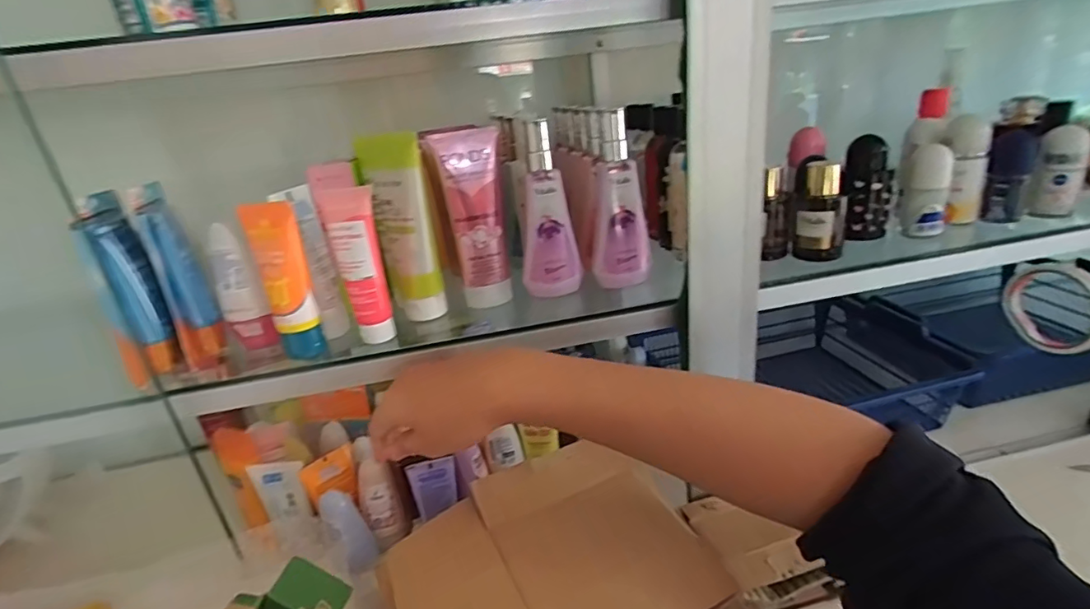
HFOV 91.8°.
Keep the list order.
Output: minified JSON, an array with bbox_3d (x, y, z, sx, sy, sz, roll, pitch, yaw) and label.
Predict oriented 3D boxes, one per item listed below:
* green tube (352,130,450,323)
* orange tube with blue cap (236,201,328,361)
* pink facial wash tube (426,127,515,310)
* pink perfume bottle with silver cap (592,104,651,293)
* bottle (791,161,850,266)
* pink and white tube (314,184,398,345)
[{"bbox_3d":[-0.124,-0.066,0.465,0.045,0.158,0.037,-15,26,-18],"label":"green tube"},{"bbox_3d":[-0.210,-0.019,0.429,0.036,0.125,0.038,-20,28,-26],"label":"orange tube with blue cap"},{"bbox_3d":[-0.061,-0.076,0.478,0.054,0.153,0.029,-9,25,-6],"label":"pink facial wash tube"},{"bbox_3d":[0.070,-0.094,0.486,0.051,0.151,0.039,-2,25,10],"label":"pink perfume bottle with silver cap"},{"bbox_3d":[0.259,-0.084,0.496,0.044,0.094,0.032,8,28,28],"label":"bottle"},{"bbox_3d":[-0.150,-0.031,0.432,0.037,0.126,0.026,-17,27,-22],"label":"pink and white tube"}]

